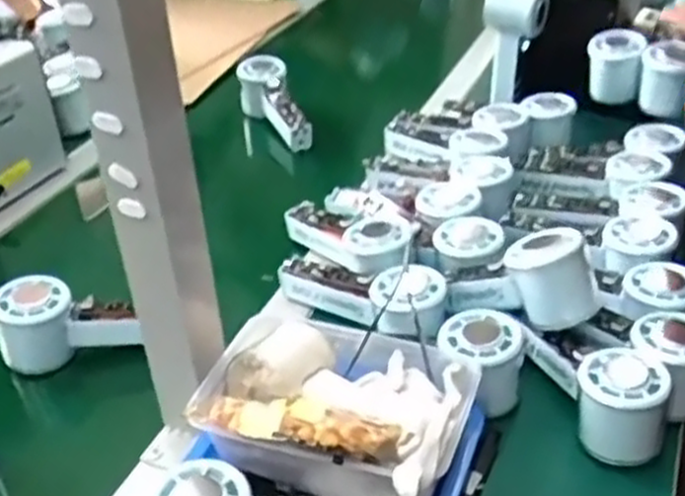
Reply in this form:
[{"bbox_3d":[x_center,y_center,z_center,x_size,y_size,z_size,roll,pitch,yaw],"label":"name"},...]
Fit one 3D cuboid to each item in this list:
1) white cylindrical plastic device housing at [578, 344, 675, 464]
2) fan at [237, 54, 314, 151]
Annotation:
[{"bbox_3d":[0.186,0.108,0.526,0.058,0.064,0.054,10,37,19],"label":"white cylindrical plastic device housing"},{"bbox_3d":[-0.071,-0.167,0.933,0.051,0.063,0.142,-19,55,-25],"label":"fan"}]

